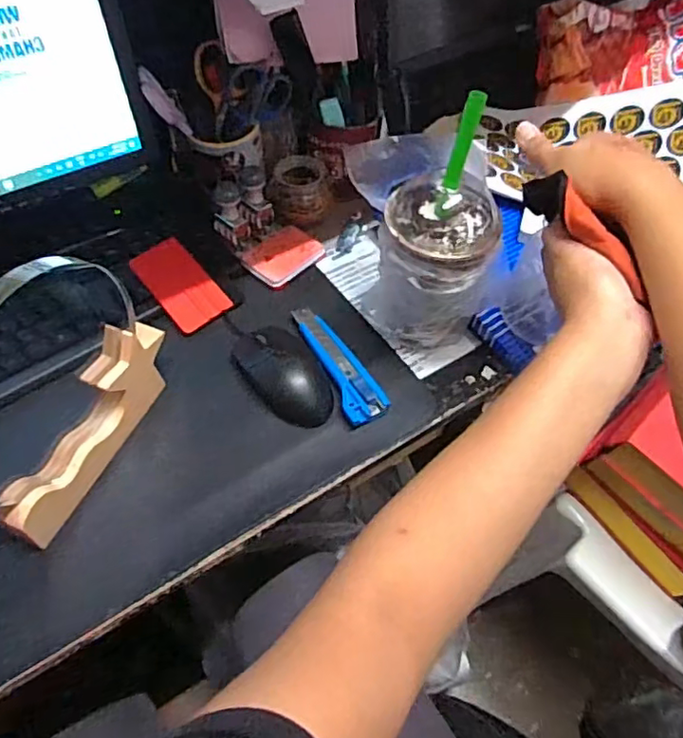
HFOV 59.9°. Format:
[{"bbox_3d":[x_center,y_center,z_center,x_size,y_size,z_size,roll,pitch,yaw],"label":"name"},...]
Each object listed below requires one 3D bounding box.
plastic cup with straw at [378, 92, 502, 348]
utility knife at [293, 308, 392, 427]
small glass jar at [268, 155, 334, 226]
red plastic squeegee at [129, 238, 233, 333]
[{"bbox_3d":[0.079,-0.100,0.501,0.102,0.218,0.104,17,56,10],"label":"plastic cup with straw"},{"bbox_3d":[-0.002,-0.008,0.557,0.040,0.016,0.138,-20,58,-15],"label":"utility knife"},{"bbox_3d":[-0.045,-0.199,0.661,0.070,0.048,0.056,1,55,-2],"label":"small glass jar"},{"bbox_3d":[-0.163,-0.086,0.597,0.059,0.004,0.101,-36,76,-27],"label":"red plastic squeegee"}]

